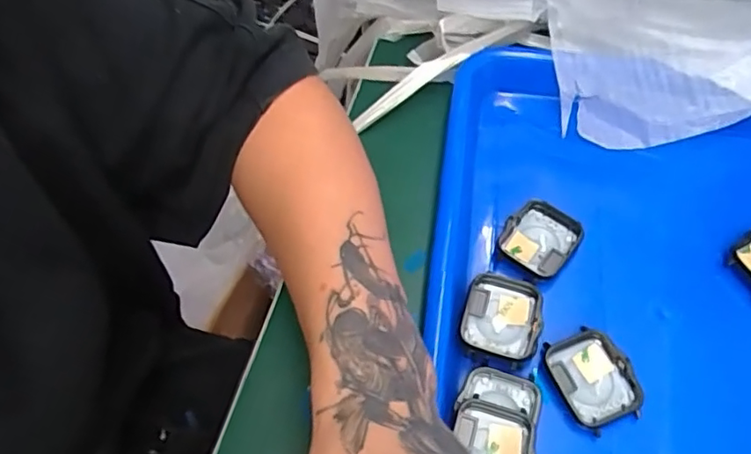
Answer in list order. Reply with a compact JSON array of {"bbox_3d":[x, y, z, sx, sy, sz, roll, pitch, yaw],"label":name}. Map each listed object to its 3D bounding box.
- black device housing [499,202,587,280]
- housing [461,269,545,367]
[{"bbox_3d":[0.093,0.007,0.330,0.037,0.010,0.044,35,66,20],"label":"black device housing"},{"bbox_3d":[0.065,0.048,0.302,0.038,0.012,0.043,13,61,9],"label":"housing"}]

